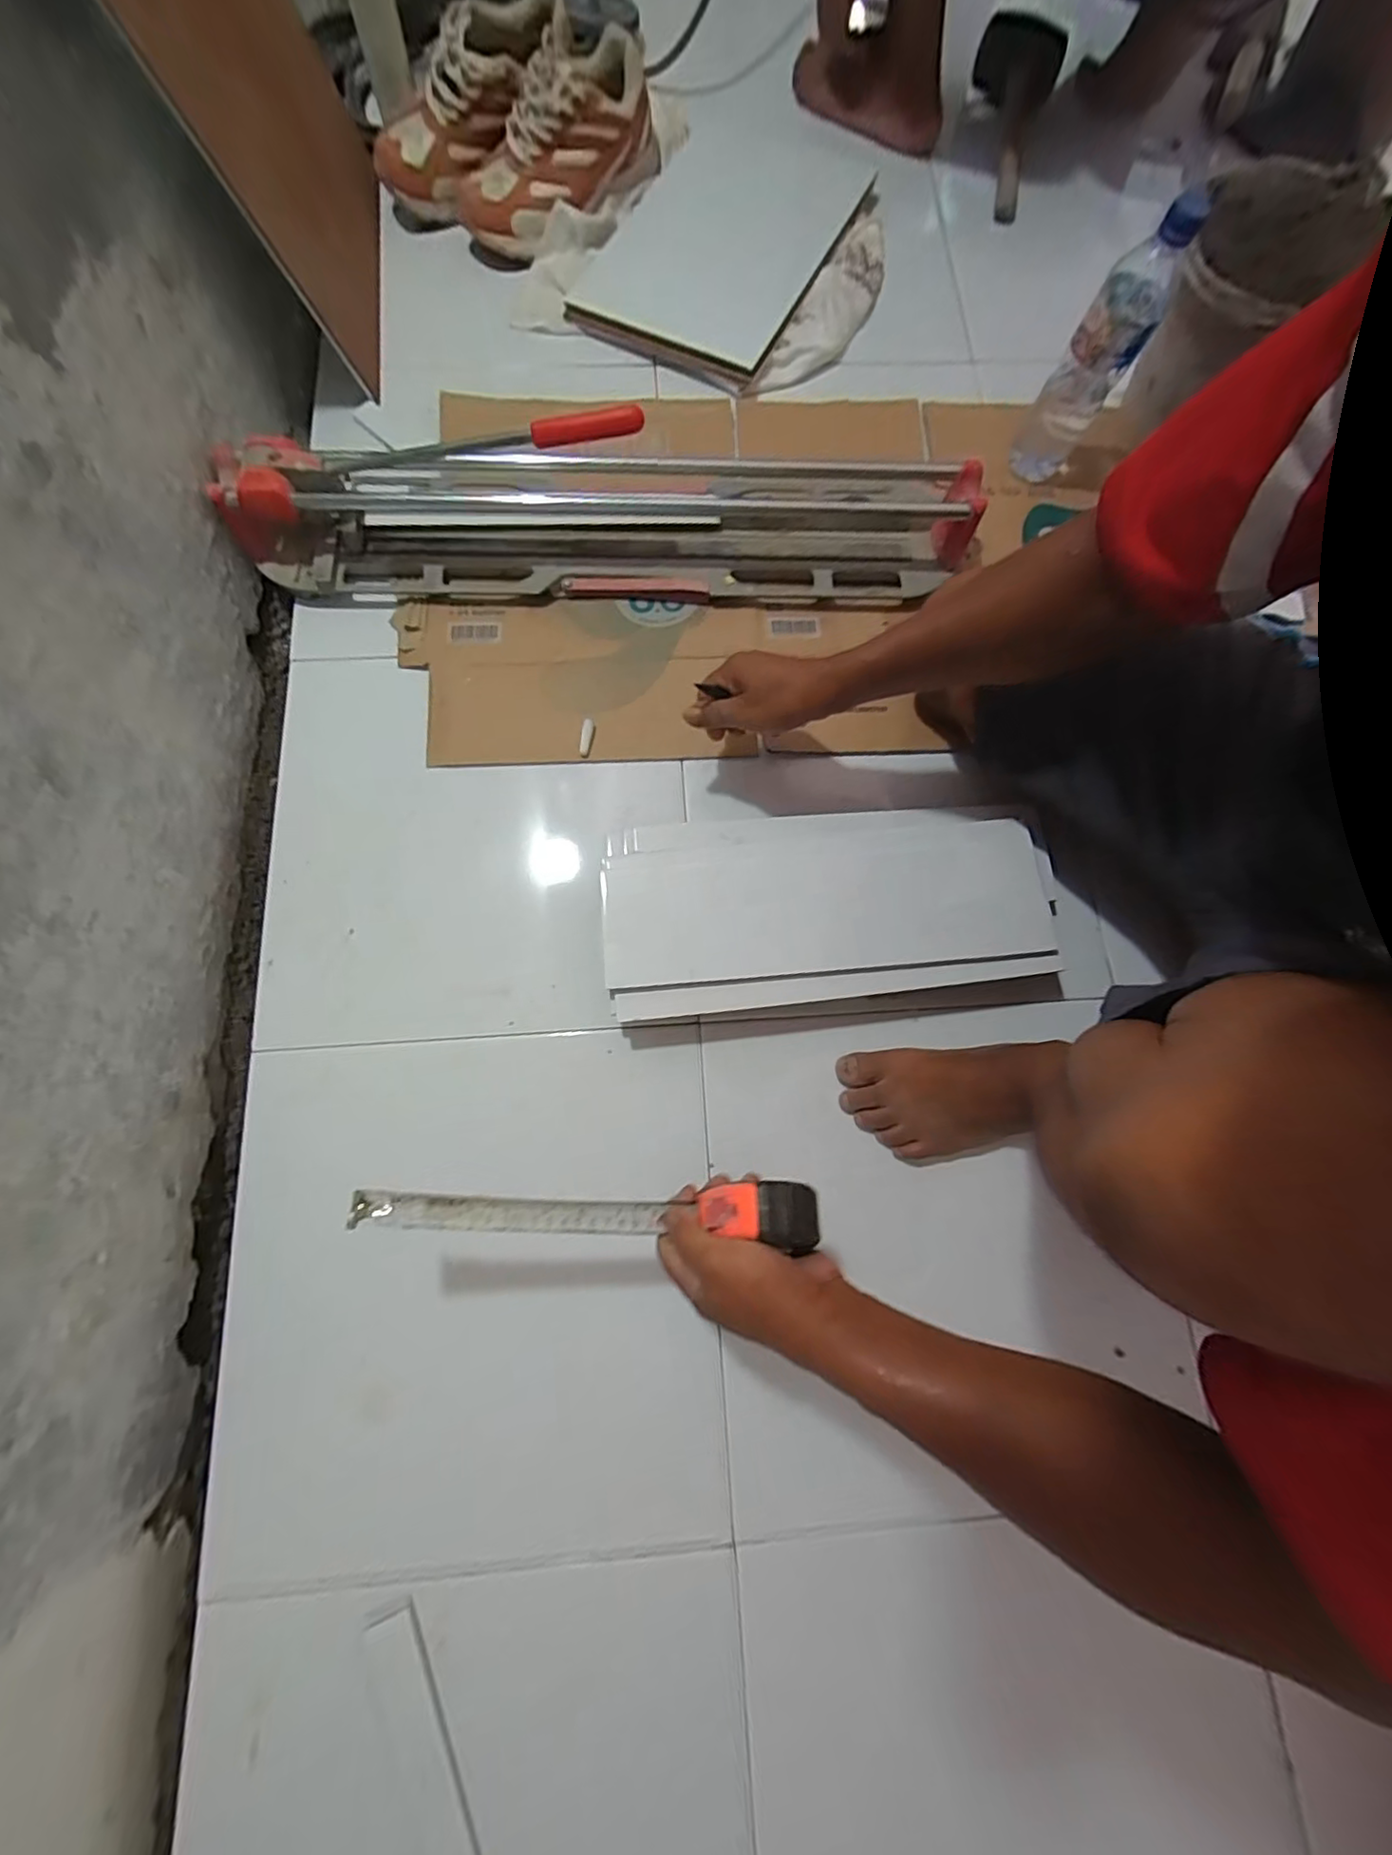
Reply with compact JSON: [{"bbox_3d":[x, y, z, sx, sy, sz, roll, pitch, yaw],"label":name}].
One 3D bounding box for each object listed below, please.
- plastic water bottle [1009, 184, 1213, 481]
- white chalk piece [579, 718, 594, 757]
[{"bbox_3d":[0.408,-0.580,0.621,0.069,0.210,0.070,30,77,5],"label":"plastic water bottle"},{"bbox_3d":[-0.110,-0.192,0.614,0.012,0.012,0.038,5,78,0],"label":"white chalk piece"}]

